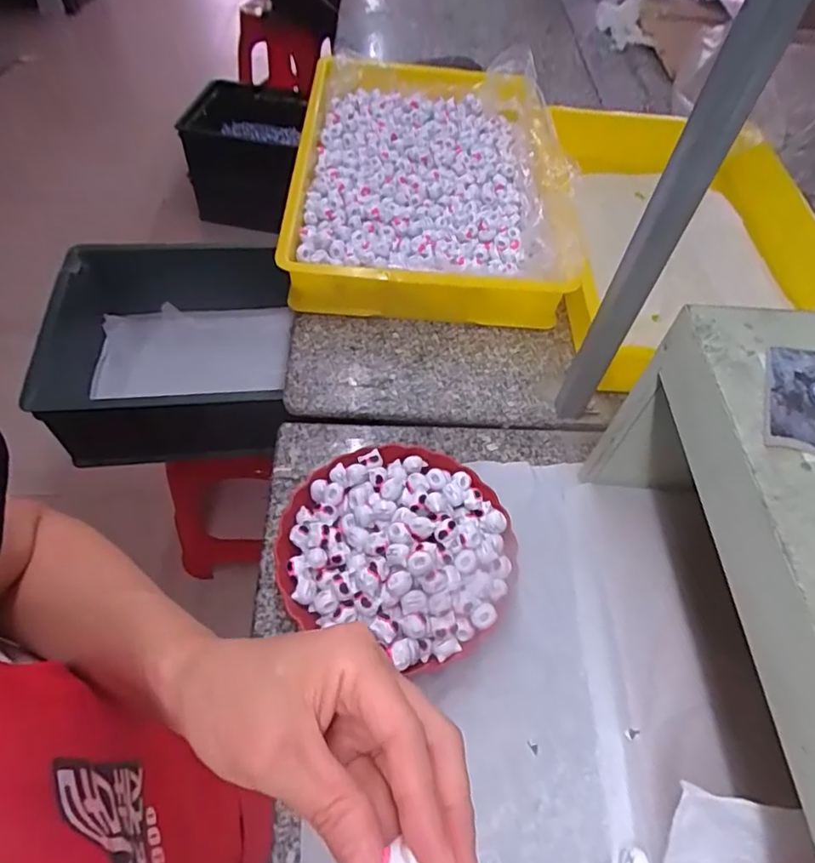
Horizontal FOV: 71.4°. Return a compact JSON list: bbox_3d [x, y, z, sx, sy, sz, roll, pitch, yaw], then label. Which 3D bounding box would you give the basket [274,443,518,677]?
[{"bbox_3d":[-0.008,0.116,0.601,0.239,0.075,0.224,2,55,-3],"label":"basket"}]

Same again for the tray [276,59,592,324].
[{"bbox_3d":[0.039,-0.440,0.961,0.430,0.110,0.630,1,56,-4],"label":"tray"}]

